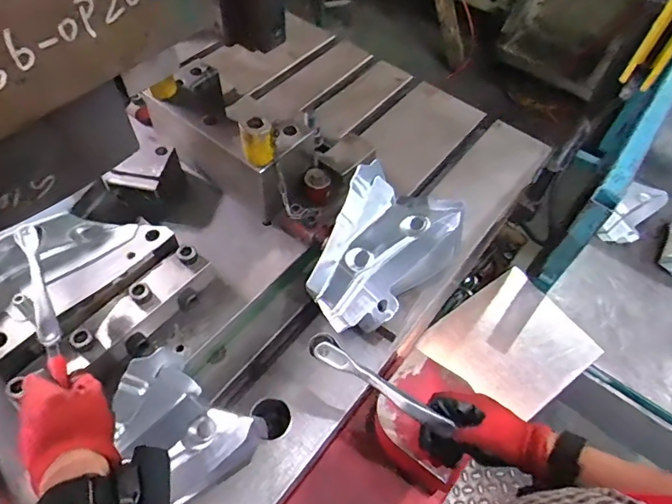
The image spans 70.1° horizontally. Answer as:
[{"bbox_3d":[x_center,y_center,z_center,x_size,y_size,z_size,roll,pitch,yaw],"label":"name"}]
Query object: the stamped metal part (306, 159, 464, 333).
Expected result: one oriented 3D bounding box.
[{"bbox_3d":[0.057,0.004,0.661,0.146,0.143,0.201,37,62,20],"label":"stamped metal part"}]

